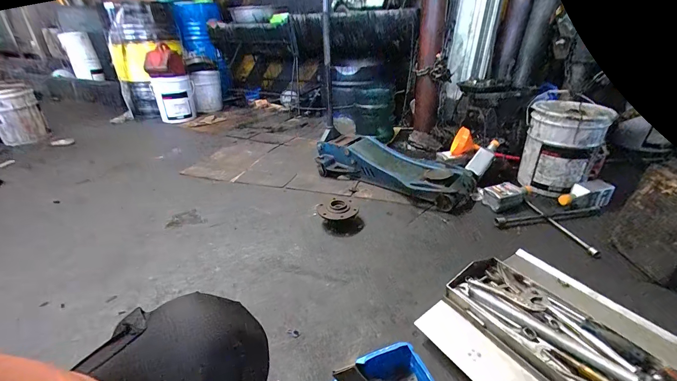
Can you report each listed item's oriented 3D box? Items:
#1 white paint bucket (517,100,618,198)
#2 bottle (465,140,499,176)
[{"bbox_3d":[0.991,-0.197,1.434,0.274,0.379,0.274,17,34,31],"label":"white paint bucket"},{"bbox_3d":[0.692,-0.164,1.536,0.214,0.063,0.085,-50,42,-7],"label":"bottle"}]

